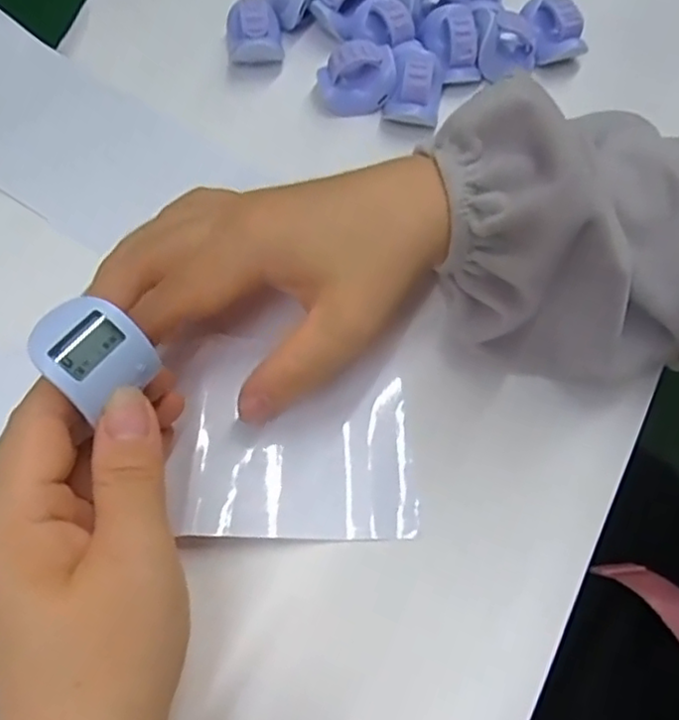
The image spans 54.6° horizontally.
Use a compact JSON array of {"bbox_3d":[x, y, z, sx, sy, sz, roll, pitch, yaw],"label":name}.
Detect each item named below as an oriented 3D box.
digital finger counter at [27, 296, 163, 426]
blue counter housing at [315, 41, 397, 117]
[{"bbox_3d":[-0.079,-0.001,0.210,0.035,0.015,0.028,44,63,-16],"label":"digital finger counter"},{"bbox_3d":[0.009,-0.151,0.352,0.039,0.028,0.022,-3,64,-5],"label":"blue counter housing"}]

